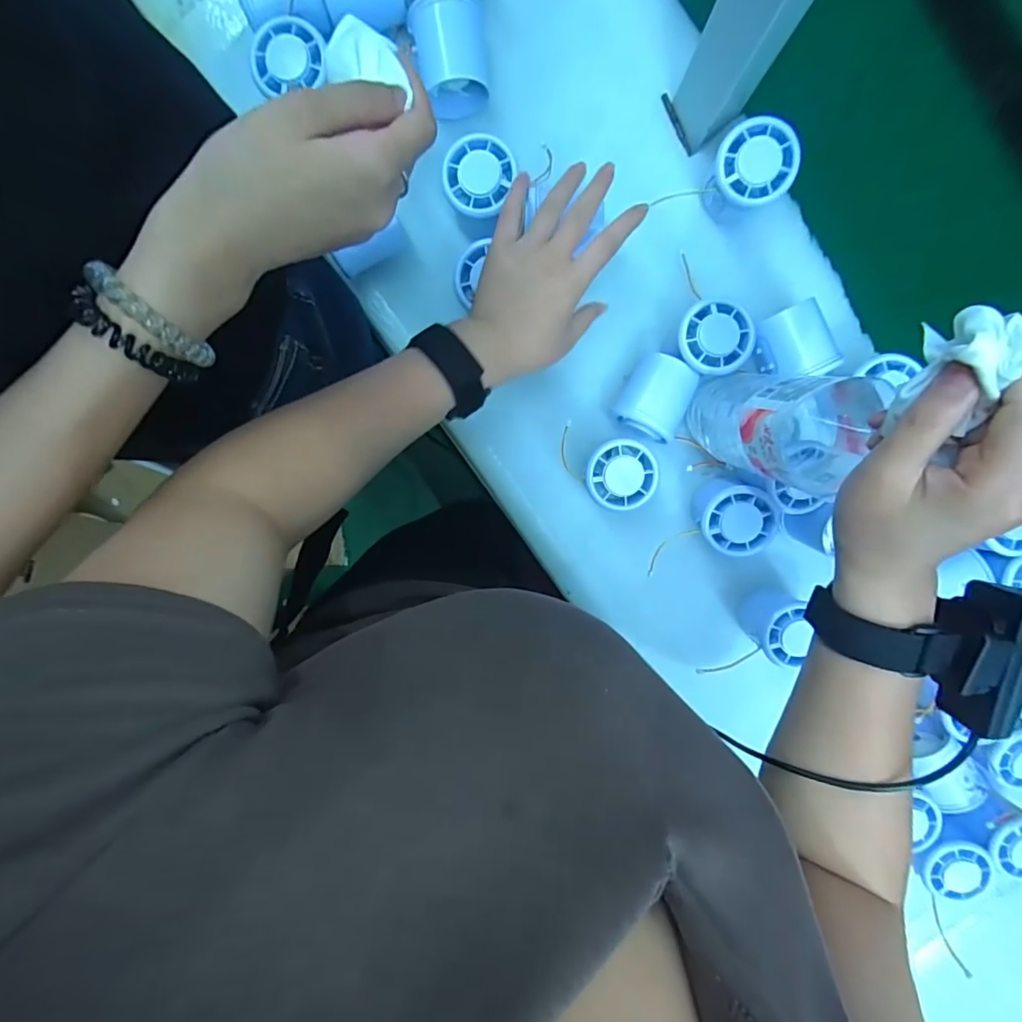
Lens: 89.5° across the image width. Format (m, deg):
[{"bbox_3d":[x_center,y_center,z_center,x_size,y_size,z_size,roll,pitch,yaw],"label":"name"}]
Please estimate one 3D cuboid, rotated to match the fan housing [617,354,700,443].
[{"bbox_3d":[0.117,-0.091,0.424,0.049,0.046,0.064,29,97,-3],"label":"fan housing"}]

